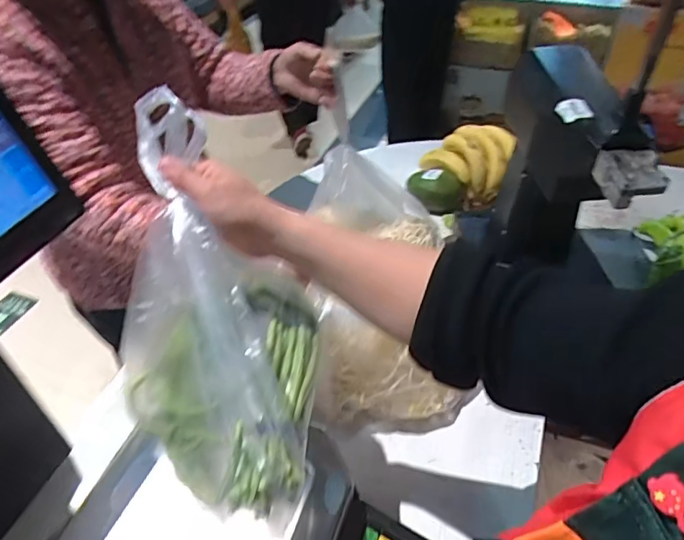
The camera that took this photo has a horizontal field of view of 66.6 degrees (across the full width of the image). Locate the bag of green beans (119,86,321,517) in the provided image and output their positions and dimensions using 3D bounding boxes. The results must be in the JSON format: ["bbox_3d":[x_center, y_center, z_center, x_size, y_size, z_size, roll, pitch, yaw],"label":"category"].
[{"bbox_3d":[-0.122,0.021,0.464,0.173,0.109,0.340,-17,83,-14],"label":"bag of green beans"}]

